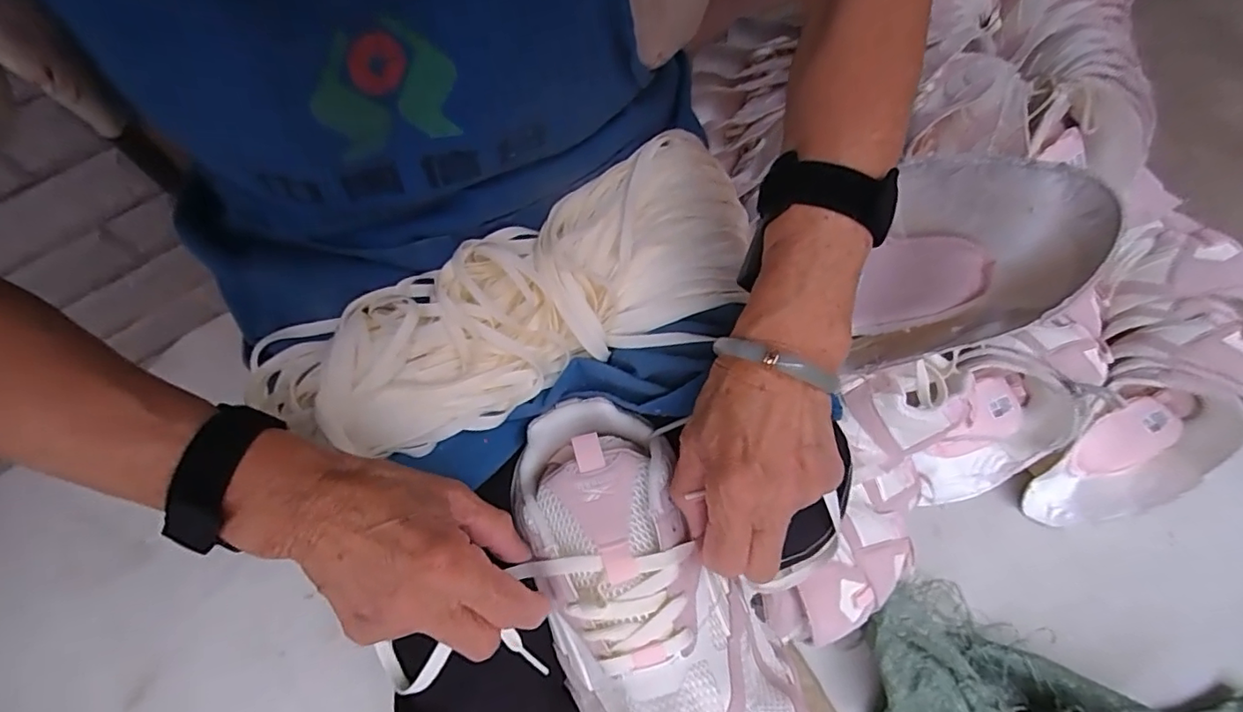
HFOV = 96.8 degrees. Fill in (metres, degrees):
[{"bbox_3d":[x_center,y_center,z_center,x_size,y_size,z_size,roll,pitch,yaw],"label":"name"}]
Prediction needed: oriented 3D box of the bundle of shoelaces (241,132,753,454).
[{"bbox_3d":[-0.051,-0.033,0.358,0.340,0.042,0.137,-29,70,-12],"label":"bundle of shoelaces"}]

